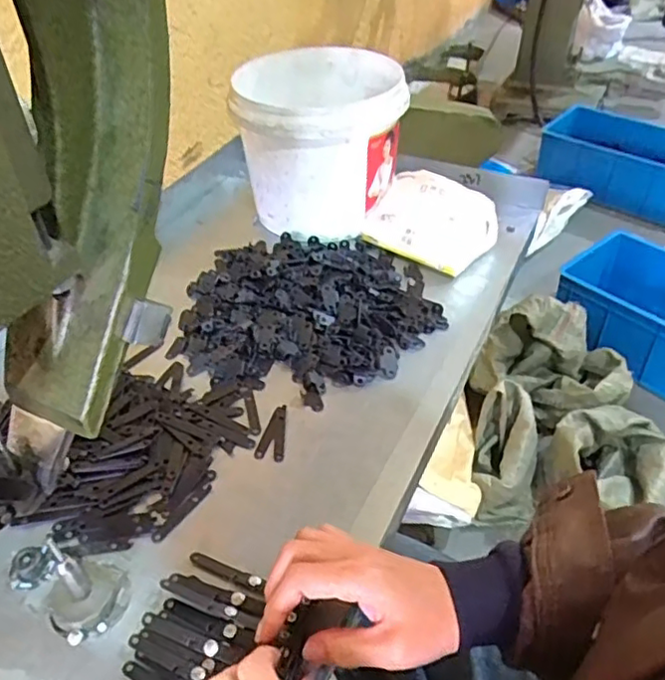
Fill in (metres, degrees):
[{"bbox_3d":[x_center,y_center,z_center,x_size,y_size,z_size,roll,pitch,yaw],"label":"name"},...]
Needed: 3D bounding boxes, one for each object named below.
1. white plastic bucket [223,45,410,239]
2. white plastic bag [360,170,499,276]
[{"bbox_3d":[-0.015,-0.224,0.705,0.169,0.140,0.182,-1,42,1],"label":"white plastic bucket"},{"bbox_3d":[0.100,-0.133,0.656,0.129,0.071,0.071,24,48,26],"label":"white plastic bag"}]

